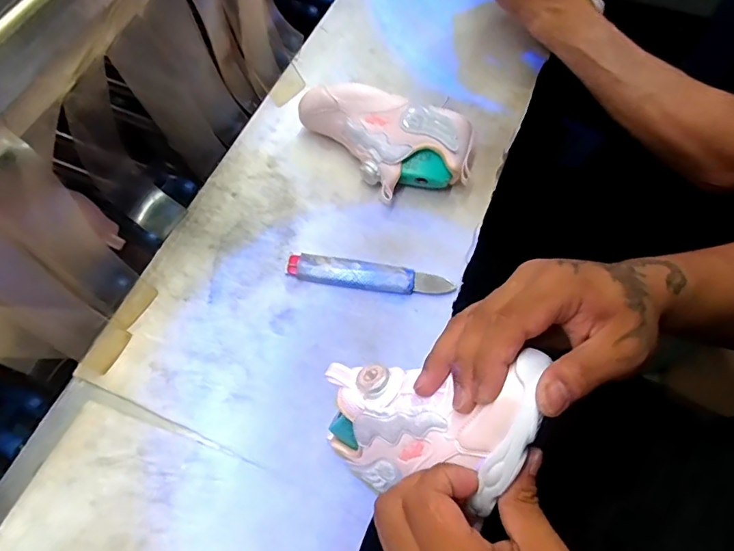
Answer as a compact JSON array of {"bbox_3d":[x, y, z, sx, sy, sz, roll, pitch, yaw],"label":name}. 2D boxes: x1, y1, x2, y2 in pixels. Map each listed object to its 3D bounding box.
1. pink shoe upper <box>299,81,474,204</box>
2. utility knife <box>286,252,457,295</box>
[{"bbox_3d":[0.014,-0.136,0.514,0.183,0.070,0.083,15,65,8],"label":"pink shoe upper"},{"bbox_3d":[0.003,0.000,0.483,0.161,0.013,0.027,8,65,5],"label":"utility knife"}]

